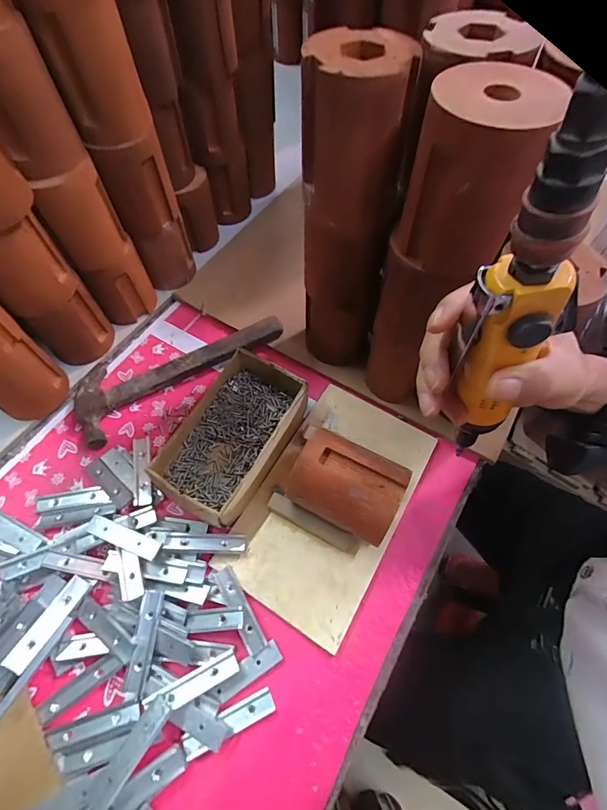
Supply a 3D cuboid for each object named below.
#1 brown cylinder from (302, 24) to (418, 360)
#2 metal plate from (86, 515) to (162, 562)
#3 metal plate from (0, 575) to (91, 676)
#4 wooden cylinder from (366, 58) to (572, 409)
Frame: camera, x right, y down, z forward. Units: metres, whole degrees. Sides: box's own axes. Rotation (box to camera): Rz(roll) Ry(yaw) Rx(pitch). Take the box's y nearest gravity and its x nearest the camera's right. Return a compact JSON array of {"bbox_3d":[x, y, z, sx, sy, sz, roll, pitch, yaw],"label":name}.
[{"bbox_3d":[0.037,-0.148,0.371,0.072,0.300,0.074,-3,62,-2],"label":"brown cylinder"},{"bbox_3d":[-0.173,0.126,0.365,0.074,0.004,0.018,18,61,12],"label":"metal plate"},{"bbox_3d":[-0.230,0.196,0.345,0.018,0.006,0.080,21,48,11],"label":"metal plate"},{"bbox_3d":[0.111,-0.110,0.332,0.079,0.277,0.078,20,64,10],"label":"wooden cylinder"}]

